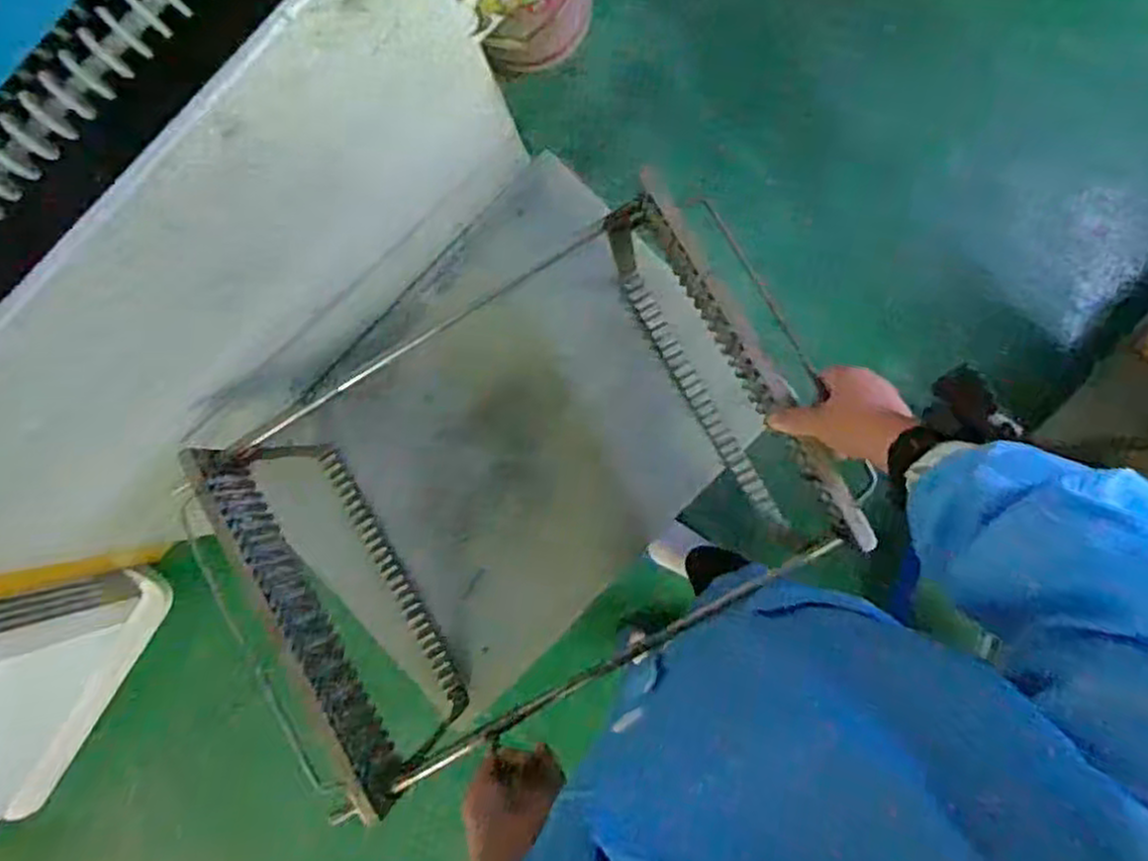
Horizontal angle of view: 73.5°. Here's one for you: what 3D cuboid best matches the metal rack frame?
[{"bbox_3d":[-0.067,0.054,0.860,0.574,0.265,0.439,-31,85,7],"label":"metal rack frame"}]

